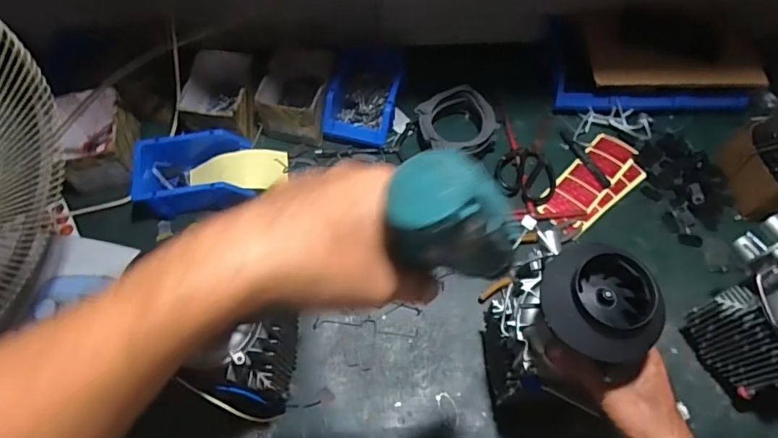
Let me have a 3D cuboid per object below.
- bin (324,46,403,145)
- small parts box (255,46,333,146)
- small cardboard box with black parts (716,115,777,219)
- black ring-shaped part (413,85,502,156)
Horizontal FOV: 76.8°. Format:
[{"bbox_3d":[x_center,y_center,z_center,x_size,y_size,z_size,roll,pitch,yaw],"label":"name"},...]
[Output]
[{"bbox_3d":[-0.039,-0.223,0.887,0.129,0.064,0.195,7,62,5],"label":"bin"},{"bbox_3d":[-0.157,-0.229,0.869,0.110,0.079,0.175,9,63,6],"label":"small parts box"},{"bbox_3d":[0.624,-0.083,0.795,0.123,0.079,0.164,-11,62,-5],"label":"small cardboard box with black parts"},{"bbox_3d":[0.118,-0.160,0.853,0.129,0.066,0.113,-18,63,-9],"label":"black ring-shaped part"}]

